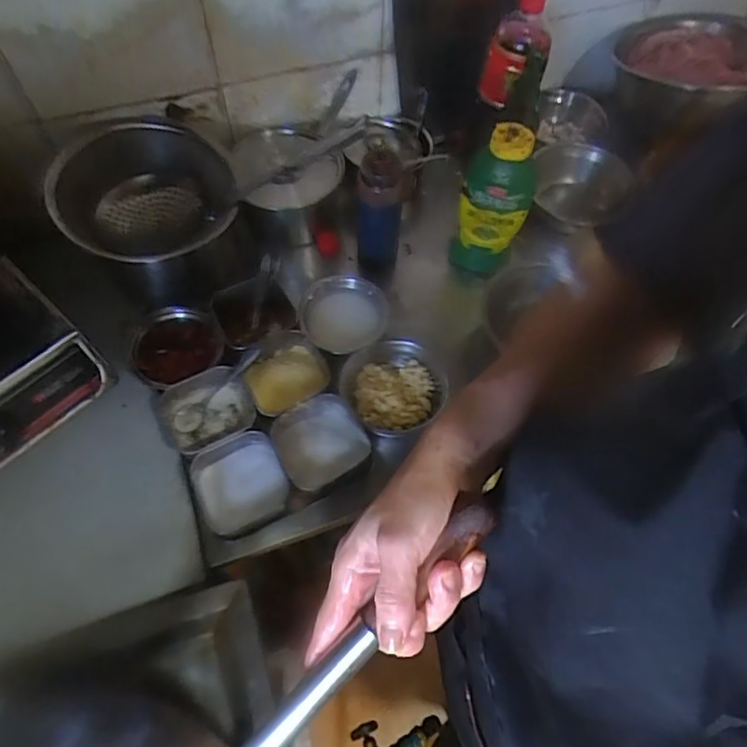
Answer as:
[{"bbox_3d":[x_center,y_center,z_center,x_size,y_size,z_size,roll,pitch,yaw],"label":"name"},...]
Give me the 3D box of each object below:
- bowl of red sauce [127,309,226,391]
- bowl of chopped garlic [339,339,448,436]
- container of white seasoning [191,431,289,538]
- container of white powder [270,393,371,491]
[{"bbox_3d":[-0.269,-0.038,0.777,0.115,0.059,0.116,1,62,-1],"label":"bowl of red sauce"},{"bbox_3d":[0.025,0.023,0.766,0.132,0.052,0.137,1,62,-1],"label":"bowl of chopped garlic"},{"bbox_3d":[-0.163,0.134,0.697,0.106,0.044,0.118,-22,65,-13],"label":"container of white seasoning"},{"bbox_3d":[-0.068,0.089,0.715,0.102,0.051,0.105,-28,66,-16],"label":"container of white powder"}]

